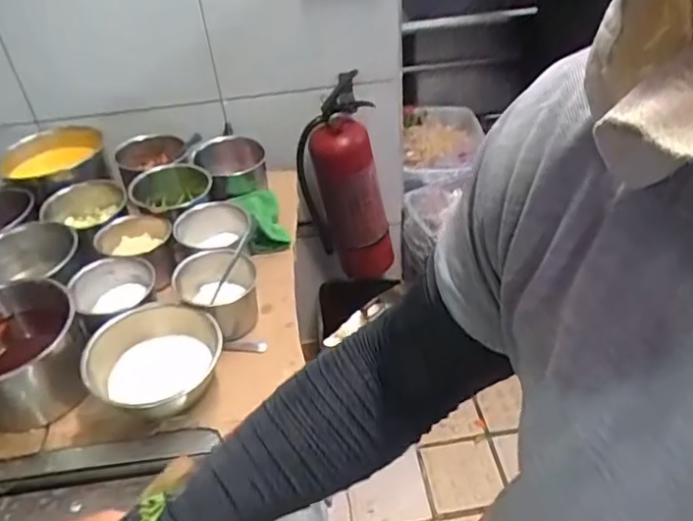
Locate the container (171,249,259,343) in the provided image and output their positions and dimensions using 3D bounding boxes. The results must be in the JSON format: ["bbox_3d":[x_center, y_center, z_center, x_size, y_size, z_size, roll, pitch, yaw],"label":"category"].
[{"bbox_3d":[-0.175,0.046,0.863,0.104,0.082,0.111,-24,43,-21],"label":"container"}]

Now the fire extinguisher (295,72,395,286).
[{"bbox_3d":[0.004,-0.132,1.282,0.168,0.476,0.137,-1,40,5],"label":"fire extinguisher"}]

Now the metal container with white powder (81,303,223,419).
[{"bbox_3d":[-0.241,0.135,0.774,0.144,0.085,0.159,22,47,29],"label":"metal container with white powder"}]

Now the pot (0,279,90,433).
[{"bbox_3d":[-0.428,0.133,0.785,0.161,0.142,0.151,-3,40,2],"label":"pot"}]

